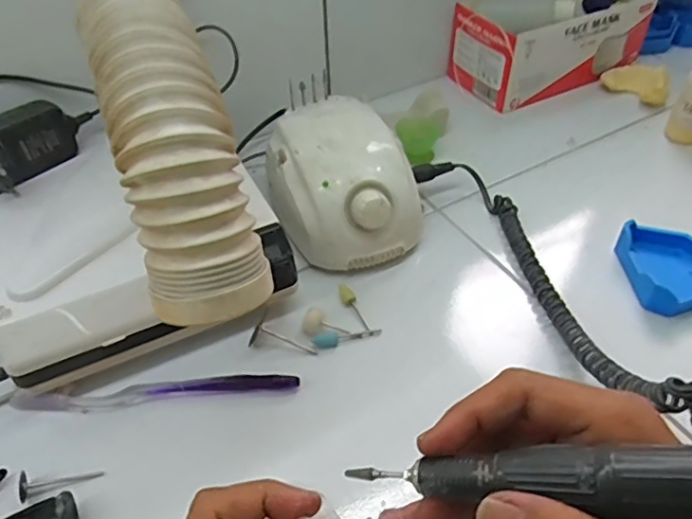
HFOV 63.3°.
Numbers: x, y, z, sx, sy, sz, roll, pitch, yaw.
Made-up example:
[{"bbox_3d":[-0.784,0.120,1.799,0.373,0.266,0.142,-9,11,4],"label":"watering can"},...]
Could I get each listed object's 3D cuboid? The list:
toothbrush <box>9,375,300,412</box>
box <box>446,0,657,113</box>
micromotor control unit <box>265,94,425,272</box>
[{"bbox_3d":[-0.125,0.087,0.369,0.184,0.012,0.012,-4,46,-1],"label":"toothbrush"},{"bbox_3d":[0.235,-0.256,0.637,0.212,0.088,0.119,-25,50,-21],"label":"box"},{"bbox_3d":[-0.003,-0.060,0.462,0.100,0.079,0.132,-21,49,-17],"label":"micromotor control unit"}]

